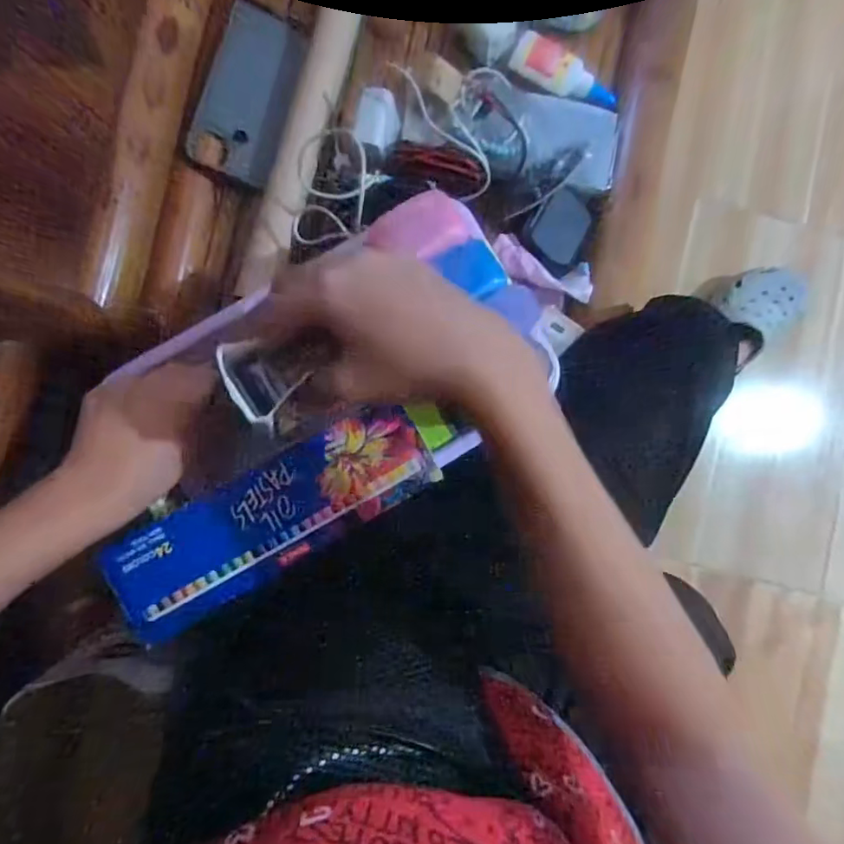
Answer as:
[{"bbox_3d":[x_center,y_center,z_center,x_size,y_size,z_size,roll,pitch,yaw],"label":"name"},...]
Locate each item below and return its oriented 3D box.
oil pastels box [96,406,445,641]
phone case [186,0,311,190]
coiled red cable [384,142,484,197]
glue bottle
[{"bbox_3d":[-0.093,0.059,0.341,0.208,0.011,0.065,-29,82,-7],"label":"oil pastels box"},{"bbox_3d":[-0.160,-0.305,0.496,0.073,0.012,0.174,17,77,-21],"label":"phone case"},{"bbox_3d":[0.013,-0.220,0.457,0.084,0.017,0.028,23,84,-2],"label":"coiled red cable"},{"bbox_3d":[0.136,-0.327,0.504,0.103,0.022,0.038,31,84,-1],"label":"glue bottle"}]

